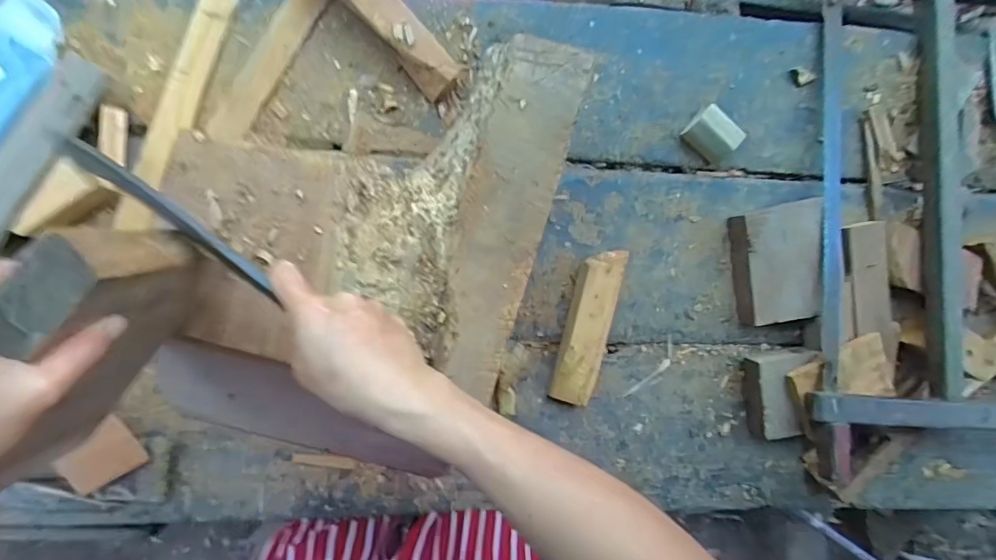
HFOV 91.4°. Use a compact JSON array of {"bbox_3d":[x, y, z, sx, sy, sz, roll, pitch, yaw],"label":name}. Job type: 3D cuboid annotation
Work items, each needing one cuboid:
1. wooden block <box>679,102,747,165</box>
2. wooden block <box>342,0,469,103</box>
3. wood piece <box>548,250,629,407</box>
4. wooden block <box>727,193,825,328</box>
[{"bbox_3d":[0.266,-0.179,0.598,0.062,0.044,0.042,40,89,-8],"label":"wooden block"},{"bbox_3d":[-0.133,-0.299,0.536,0.053,0.052,0.223,-43,98,-2],"label":"wooden block"},{"bbox_3d":[0.108,0.058,0.594,0.050,0.045,0.192,12,93,-8],"label":"wood piece"},{"bbox_3d":[0.355,-0.021,0.612,0.108,0.048,0.146,-8,95,-6],"label":"wooden block"}]

